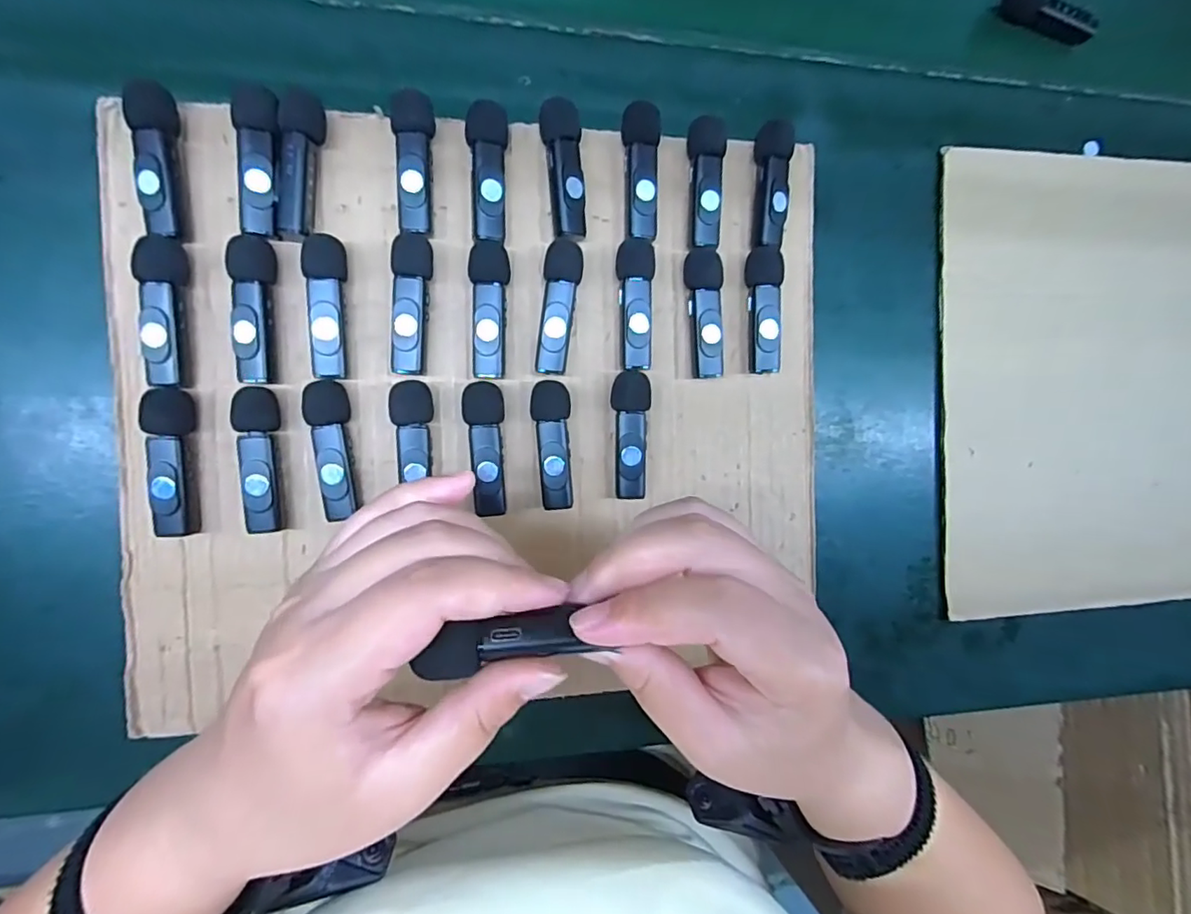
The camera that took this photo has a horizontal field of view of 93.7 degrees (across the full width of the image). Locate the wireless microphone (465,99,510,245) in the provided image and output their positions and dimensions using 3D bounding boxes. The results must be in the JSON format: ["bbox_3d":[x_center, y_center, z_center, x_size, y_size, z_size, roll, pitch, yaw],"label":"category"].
[{"bbox_3d":[-0.053,-0.136,0.272,0.019,0.016,0.063,1,88,-11],"label":"wireless microphone"}]

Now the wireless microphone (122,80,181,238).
[{"bbox_3d":[-0.193,-0.129,0.244,0.015,0.014,0.061,0,89,-11],"label":"wireless microphone"}]

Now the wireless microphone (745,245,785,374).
[{"bbox_3d":[0.090,-0.078,0.298,0.018,0.017,0.065,0,91,-10],"label":"wireless microphone"}]

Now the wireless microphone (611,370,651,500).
[{"bbox_3d":[0.017,-0.011,0.289,0.019,0.015,0.064,1,88,-11],"label":"wireless microphone"}]

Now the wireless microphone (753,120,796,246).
[{"bbox_3d":[0.093,-0.142,0.295,0.017,0.019,0.059,0,89,-11],"label":"wireless microphone"}]

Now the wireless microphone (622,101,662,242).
[{"bbox_3d":[0.022,-0.143,0.285,0.018,0.017,0.064,1,88,-11],"label":"wireless microphone"}]

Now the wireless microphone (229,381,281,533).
[{"bbox_3d":[-0.155,0.001,0.259,0.016,0.017,0.065,-1,89,-11],"label":"wireless microphone"}]

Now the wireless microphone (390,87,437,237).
[{"bbox_3d":[-0.086,-0.138,0.265,0.019,0.017,0.064,3,88,-11],"label":"wireless microphone"}]

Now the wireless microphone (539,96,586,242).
[{"bbox_3d":[-0.015,-0.141,0.278,0.019,0.018,0.064,-6,90,-11],"label":"wireless microphone"}]

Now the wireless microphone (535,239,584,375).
[{"bbox_3d":[-0.018,-0.074,0.280,0.018,0.017,0.064,5,88,-11],"label":"wireless microphone"}]

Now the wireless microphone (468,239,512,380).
[{"bbox_3d":[-0.052,-0.072,0.275,0.019,0.014,0.066,1,88,-11],"label":"wireless microphone"}]

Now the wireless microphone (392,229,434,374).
[{"bbox_3d":[-0.088,-0.072,0.267,0.017,0.015,0.064,3,88,-11],"label":"wireless microphone"}]

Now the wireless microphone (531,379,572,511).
[{"bbox_3d":[-0.022,-0.006,0.283,0.019,0.016,0.063,-1,89,-11],"label":"wireless microphone"}]

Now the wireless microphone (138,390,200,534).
[{"bbox_3d":[-0.191,0.002,0.252,0.016,0.017,0.066,-2,89,-11],"label":"wireless microphone"}]

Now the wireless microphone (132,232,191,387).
[{"bbox_3d":[-0.193,-0.065,0.251,0.016,0.017,0.065,1,88,-11],"label":"wireless microphone"}]

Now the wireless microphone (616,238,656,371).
[{"bbox_3d":[0.020,-0.078,0.287,0.019,0.017,0.065,0,88,-11],"label":"wireless microphone"}]

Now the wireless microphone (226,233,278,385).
[{"bbox_3d":[-0.157,-0.067,0.257,0.016,0.018,0.065,2,88,-11],"label":"wireless microphone"}]

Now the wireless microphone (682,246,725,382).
[{"bbox_3d":[0.057,-0.075,0.294,0.018,0.016,0.066,-4,89,-11],"label":"wireless microphone"}]

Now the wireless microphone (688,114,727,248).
[{"bbox_3d":[0.056,-0.142,0.292,0.019,0.019,0.063,3,88,-11],"label":"wireless microphone"}]

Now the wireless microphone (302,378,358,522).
[{"bbox_3d":[-0.123,-0.003,0.265,0.018,0.016,0.064,-10,90,-11],"label":"wireless microphone"}]

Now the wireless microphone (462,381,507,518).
[{"bbox_3d":[-0.054,-0.004,0.278,0.019,0.015,0.064,-4,89,-11],"label":"wireless microphone"}]

